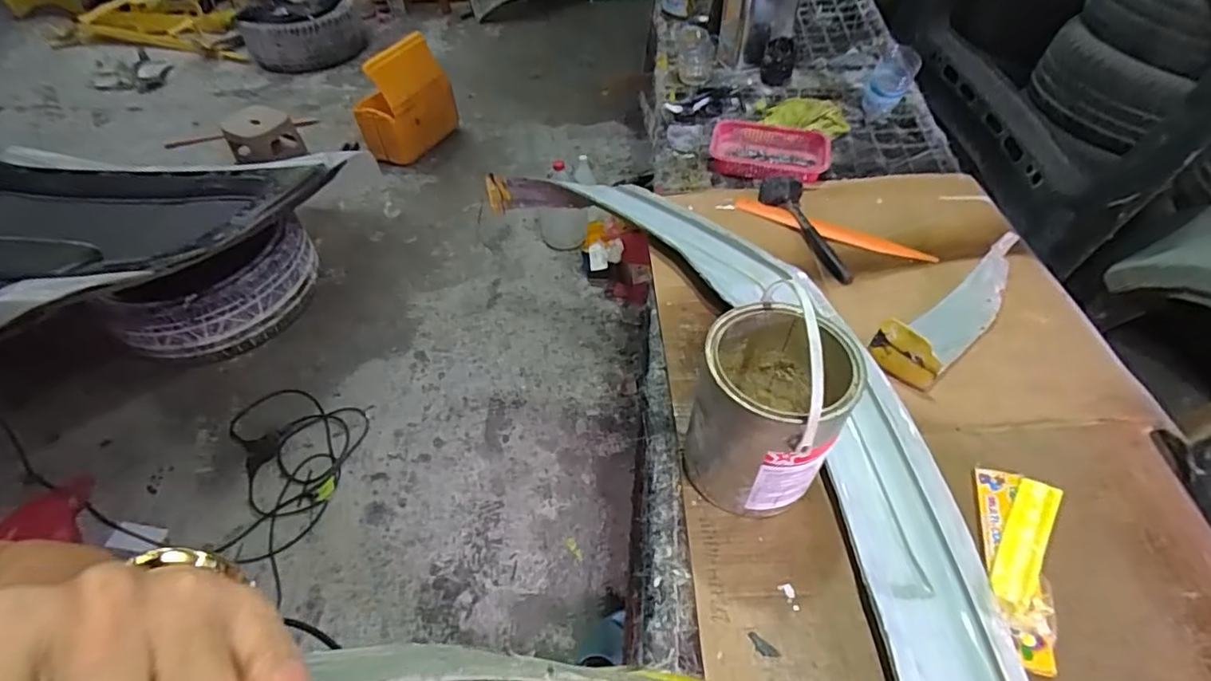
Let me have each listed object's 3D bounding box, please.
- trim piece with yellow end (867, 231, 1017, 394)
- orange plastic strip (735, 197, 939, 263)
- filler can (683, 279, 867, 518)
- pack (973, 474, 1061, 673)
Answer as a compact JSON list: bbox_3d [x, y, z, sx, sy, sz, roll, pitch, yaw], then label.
[{"bbox_3d":[0.525,-0.051,0.869,0.309,0.064,0.094,-34,57,-23],"label":"trim piece with yellow end"},{"bbox_3d":[0.402,-0.198,1.043,0.346,0.012,0.043,25,56,21],"label":"orange plastic strip"},{"bbox_3d":[0.187,0.063,0.652,0.158,0.244,0.171,-1,51,1],"label":"filler can"},{"bbox_3d":[0.455,0.237,0.630,0.076,0.017,0.217,13,53,13],"label":"pack"}]

